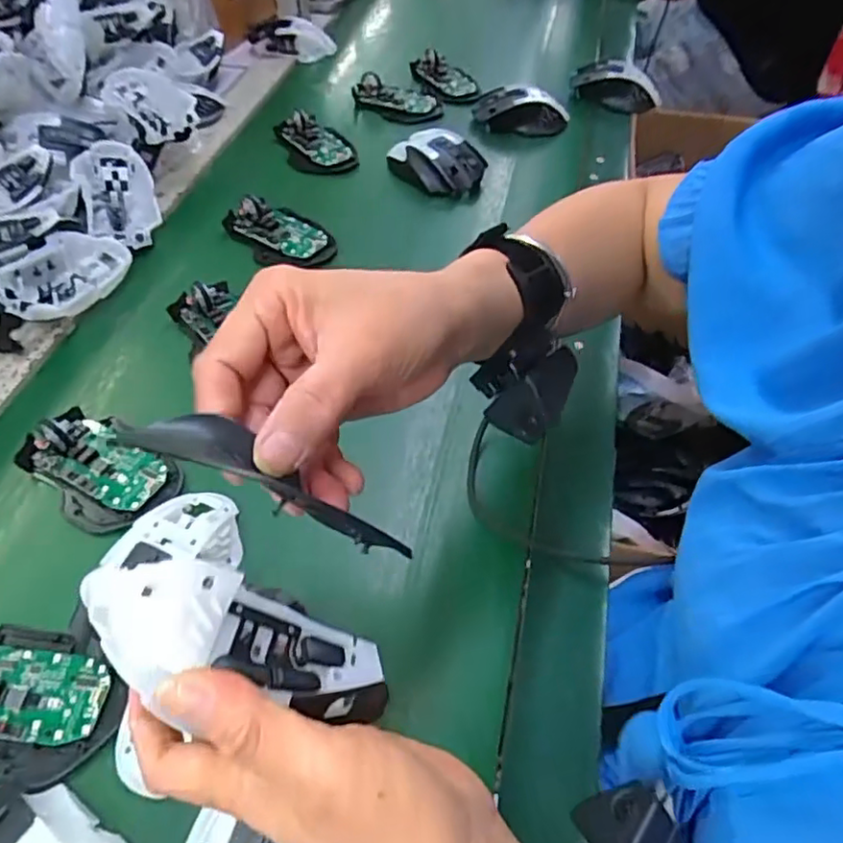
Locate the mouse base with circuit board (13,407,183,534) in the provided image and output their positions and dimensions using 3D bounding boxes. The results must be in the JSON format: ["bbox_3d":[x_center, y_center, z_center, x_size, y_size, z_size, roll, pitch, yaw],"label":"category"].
[{"bbox_3d":[-0.225,0.033,0.433,0.102,0.032,0.066,28,58,22],"label":"mouse base with circuit board"}]

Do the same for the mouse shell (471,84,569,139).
[{"bbox_3d":[0.117,-0.367,0.738,0.110,0.039,0.053,7,52,8],"label":"mouse shell"}]

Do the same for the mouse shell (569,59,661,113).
[{"bbox_3d":[0.242,-0.415,0.785,0.111,0.048,0.049,2,52,3],"label":"mouse shell"}]

